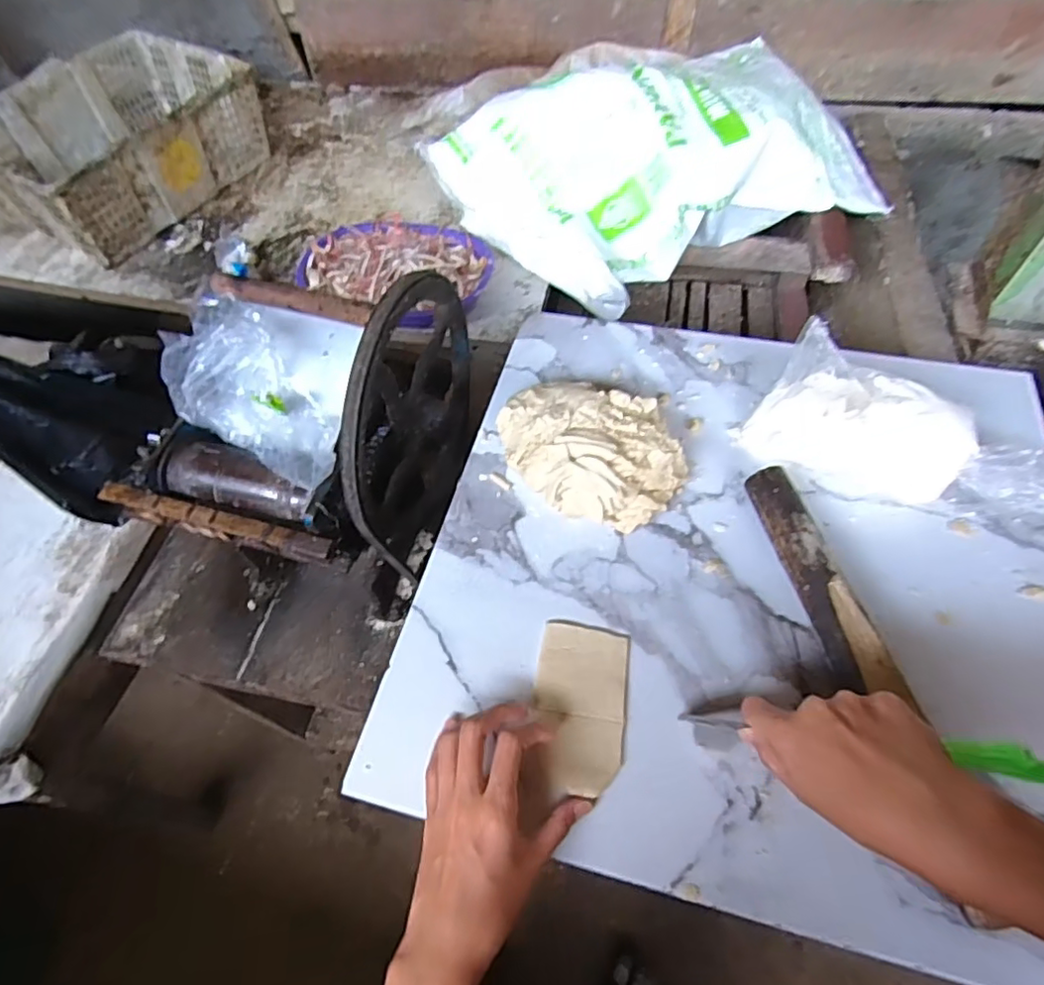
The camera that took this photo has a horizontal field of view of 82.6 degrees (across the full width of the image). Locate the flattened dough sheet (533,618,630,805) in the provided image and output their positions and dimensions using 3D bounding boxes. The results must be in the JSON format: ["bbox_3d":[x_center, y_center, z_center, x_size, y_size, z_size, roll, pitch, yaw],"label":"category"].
[{"bbox_3d":[0.041,0.149,0.418,0.062,0.007,0.113,7,58,6],"label":"flattened dough sheet"}]

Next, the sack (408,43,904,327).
[{"bbox_3d":[0.229,-0.544,0.989,0.695,0.213,0.405,-18,59,-10],"label":"sack"}]

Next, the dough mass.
[{"bbox_3d":[0.060,-0.043,0.512,0.122,0.063,0.157,-27,61,-15],"label":"dough mass"}]

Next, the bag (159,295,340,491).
[{"bbox_3d":[-0.242,-0.081,0.541,0.104,0.055,0.202,-40,86,-21],"label":"bag"}]

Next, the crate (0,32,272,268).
[{"bbox_3d":[-0.754,-0.671,1.131,0.356,0.153,0.479,29,63,18],"label":"crate"}]

